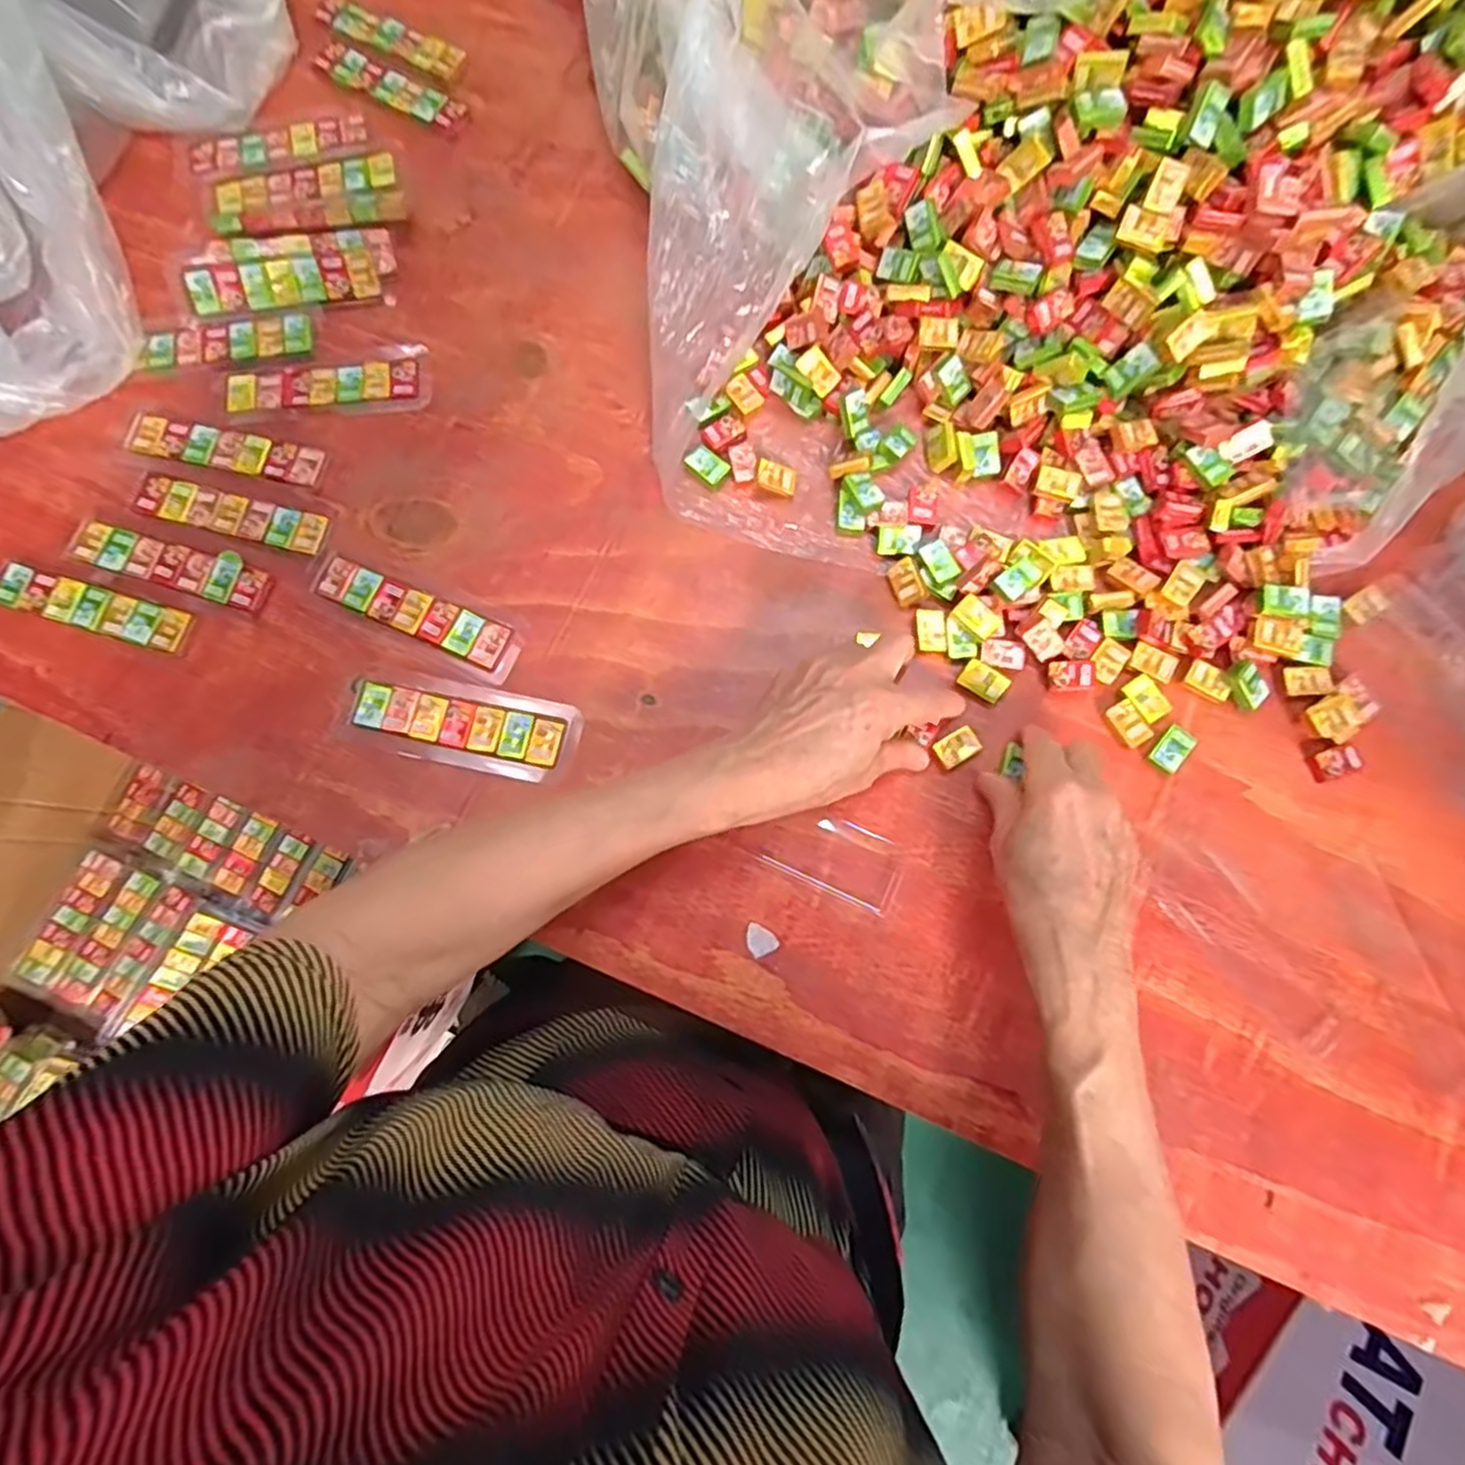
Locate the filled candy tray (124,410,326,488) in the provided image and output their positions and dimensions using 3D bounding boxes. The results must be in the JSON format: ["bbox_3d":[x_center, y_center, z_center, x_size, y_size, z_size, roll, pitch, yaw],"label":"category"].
[{"bbox_3d":[-0.310,-0.174,0.437,0.116,0.006,0.025,12,79,3],"label":"filled candy tray"}]

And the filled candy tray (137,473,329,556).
[{"bbox_3d":[-0.302,-0.131,0.431,0.115,0.004,0.026,15,79,3],"label":"filled candy tray"}]

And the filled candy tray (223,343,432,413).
[{"bbox_3d":[-0.252,-0.216,0.446,0.121,0.008,0.034,-10,79,-1],"label":"filled candy tray"}]

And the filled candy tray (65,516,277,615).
[{"bbox_3d":[-0.334,-0.101,0.424,0.126,0.008,0.029,16,80,4],"label":"filled candy tray"}]

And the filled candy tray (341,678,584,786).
[{"bbox_3d":[-0.155,-0.003,0.409,0.130,0.008,0.047,11,79,3],"label":"filled candy tray"}]

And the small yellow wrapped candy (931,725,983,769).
[{"bbox_3d":[0.127,0.009,0.405,0.025,0.009,0.017,-31,80,-5],"label":"small yellow wrapped candy"}]

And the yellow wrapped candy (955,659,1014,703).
[{"bbox_3d":[0.144,-0.029,0.409,0.026,0.004,0.017,33,102,10],"label":"yellow wrapped candy"}]

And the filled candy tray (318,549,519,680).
[{"bbox_3d":[-0.185,-0.071,0.422,0.129,0.006,0.033,26,80,5],"label":"filled candy tray"}]

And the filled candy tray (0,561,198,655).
[{"bbox_3d":[-0.374,-0.073,0.419,0.115,0.013,0.027,16,80,4],"label":"filled candy tray"}]

